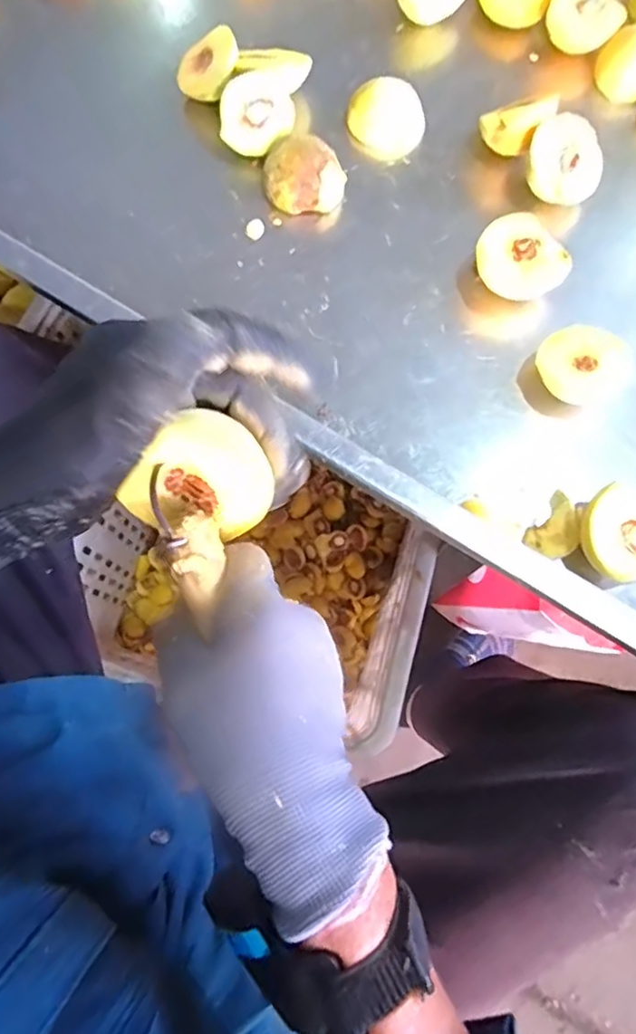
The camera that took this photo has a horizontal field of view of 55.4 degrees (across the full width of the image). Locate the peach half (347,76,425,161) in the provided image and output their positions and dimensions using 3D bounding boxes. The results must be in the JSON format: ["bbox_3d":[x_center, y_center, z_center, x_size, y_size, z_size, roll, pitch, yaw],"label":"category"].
[{"bbox_3d":[0.061,-0.352,0.533,0.065,0.026,0.062,9,75,2],"label":"peach half"}]

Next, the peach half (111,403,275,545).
[{"bbox_3d":[-0.050,-0.020,0.268,0.051,0.032,0.054,8,112,-18],"label":"peach half"}]

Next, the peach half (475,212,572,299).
[{"bbox_3d":[0.161,-0.206,0.495,0.066,0.039,0.071,-35,78,-9],"label":"peach half"}]

